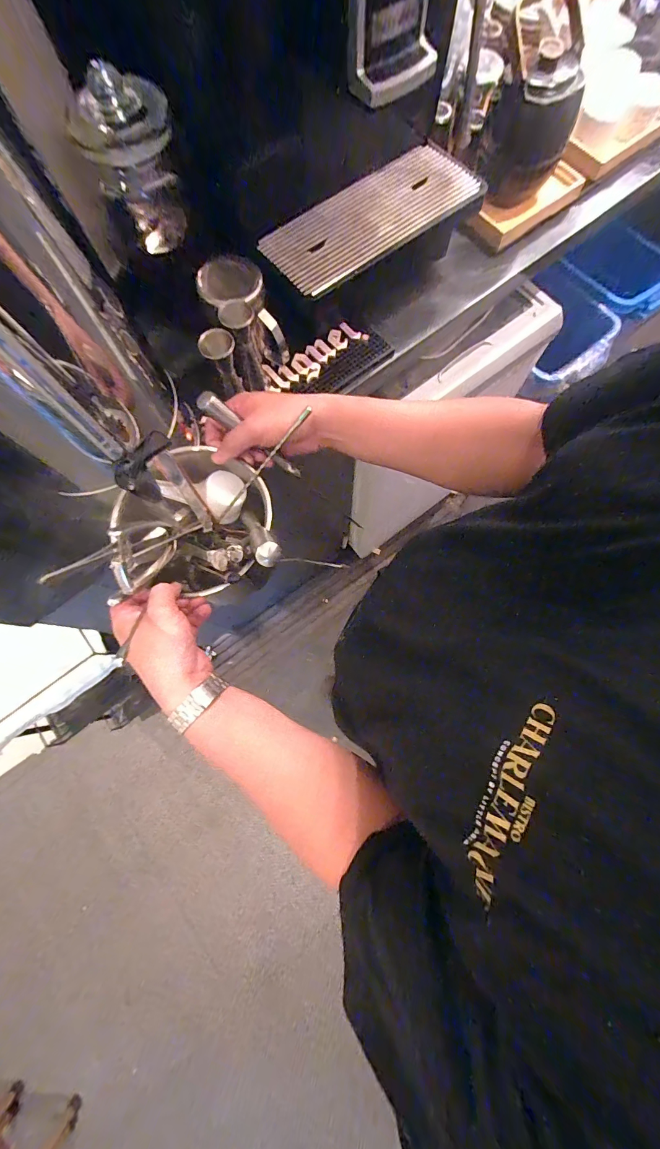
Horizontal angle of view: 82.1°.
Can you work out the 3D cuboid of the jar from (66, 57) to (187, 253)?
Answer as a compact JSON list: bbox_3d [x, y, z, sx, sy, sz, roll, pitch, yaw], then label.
[{"bbox_3d":[-0.233,-0.507,0.466,0.093,0.137,0.089,0,76,2],"label":"jar"}]

